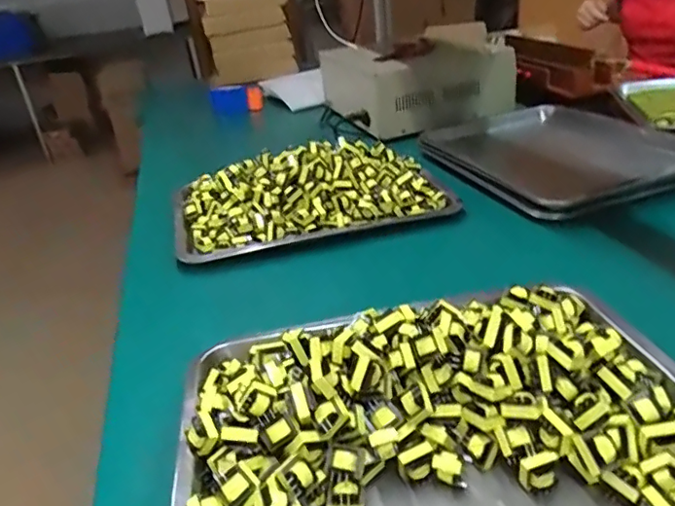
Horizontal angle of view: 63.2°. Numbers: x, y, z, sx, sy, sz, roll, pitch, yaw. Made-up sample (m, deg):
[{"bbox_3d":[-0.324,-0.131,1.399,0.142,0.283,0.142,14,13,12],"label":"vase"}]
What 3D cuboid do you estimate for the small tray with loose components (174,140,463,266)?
[{"bbox_3d":[-0.042,-0.088,0.779,0.384,0.087,0.218,-10,29,-5],"label":"small tray with loose components"}]

